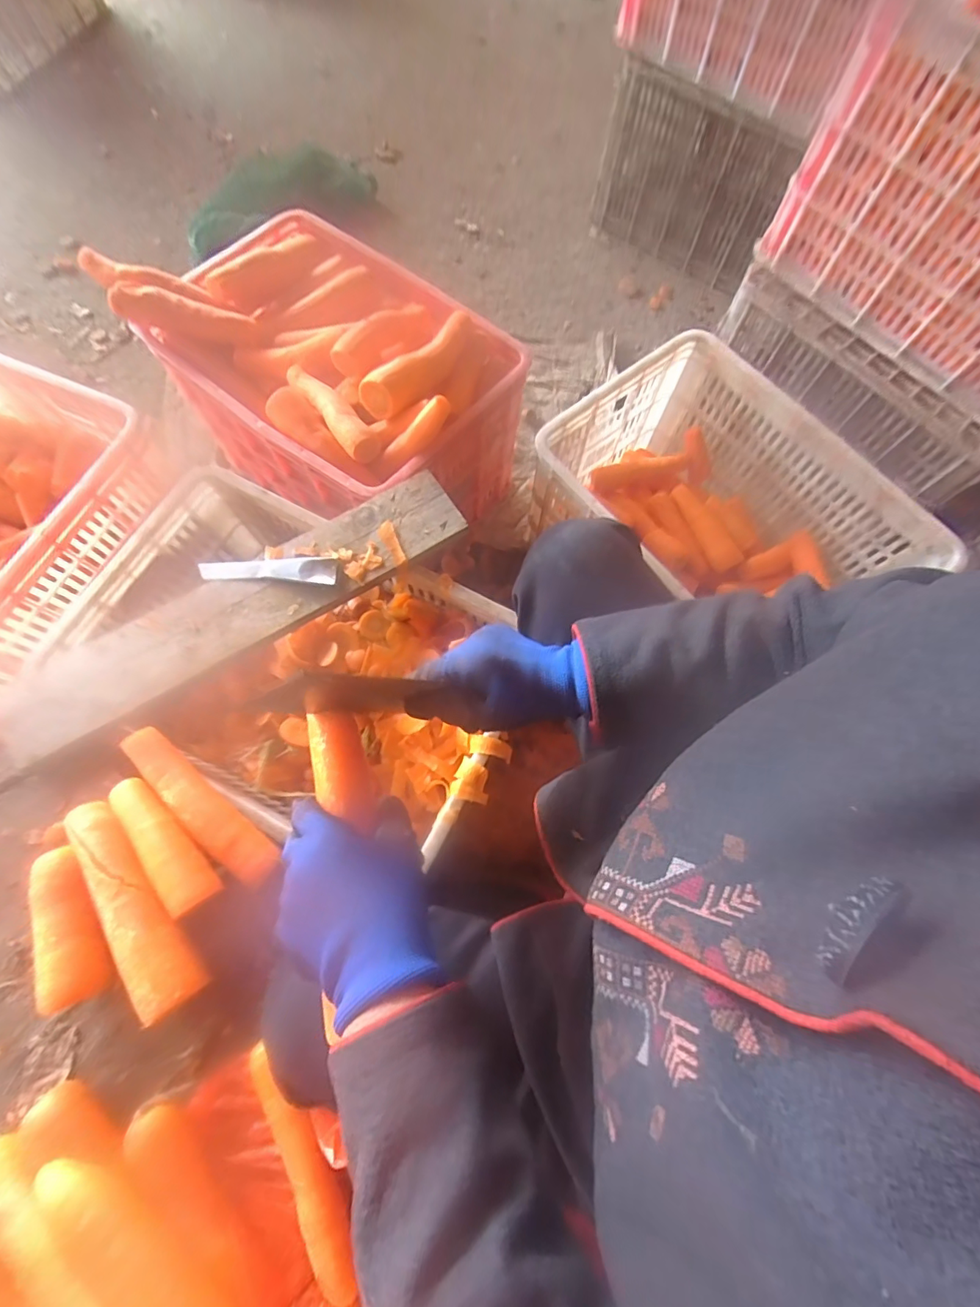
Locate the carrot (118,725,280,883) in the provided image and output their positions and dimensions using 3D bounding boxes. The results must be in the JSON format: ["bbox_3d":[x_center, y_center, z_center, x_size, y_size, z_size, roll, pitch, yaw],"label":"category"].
[{"bbox_3d":[-0.301,0.154,0.500,0.201,0.032,0.039,40,75,10],"label":"carrot"}]

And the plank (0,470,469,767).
[{"bbox_3d":[-0.293,-0.055,0.575,0.562,0.024,0.115,-30,76,-11],"label":"plank"}]

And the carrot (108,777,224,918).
[{"bbox_3d":[-0.325,0.189,0.483,0.046,0.045,0.146,-41,78,-13],"label":"carrot"}]

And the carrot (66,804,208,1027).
[{"bbox_3d":[-0.343,0.237,0.462,0.051,0.057,0.215,-38,78,-13],"label":"carrot"}]

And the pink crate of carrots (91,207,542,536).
[{"bbox_3d":[-0.241,-0.428,0.806,0.509,0.307,0.344,40,75,10],"label":"pink crate of carrots"}]

